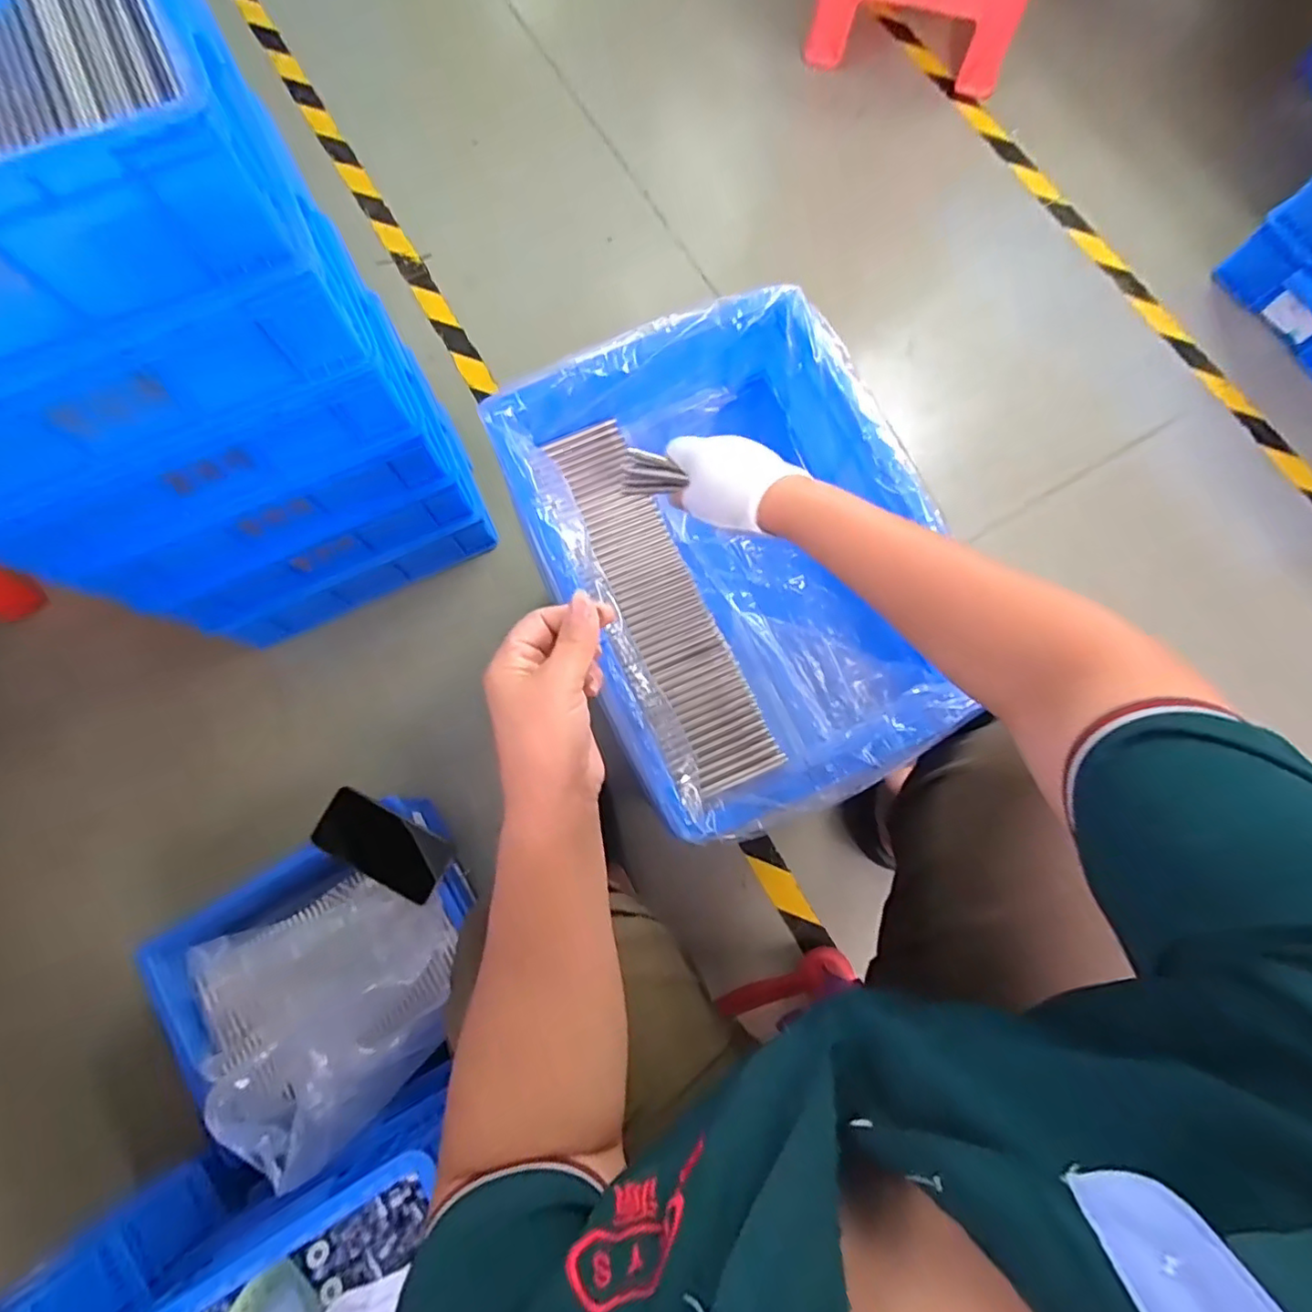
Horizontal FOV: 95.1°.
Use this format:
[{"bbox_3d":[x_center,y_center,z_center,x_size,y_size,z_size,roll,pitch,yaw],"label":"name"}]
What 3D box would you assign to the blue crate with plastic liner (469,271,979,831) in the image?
[{"bbox_3d":[0.072,-0.084,0.537,0.306,0.120,0.413,-23,79,-5],"label":"blue crate with plastic liner"}]

